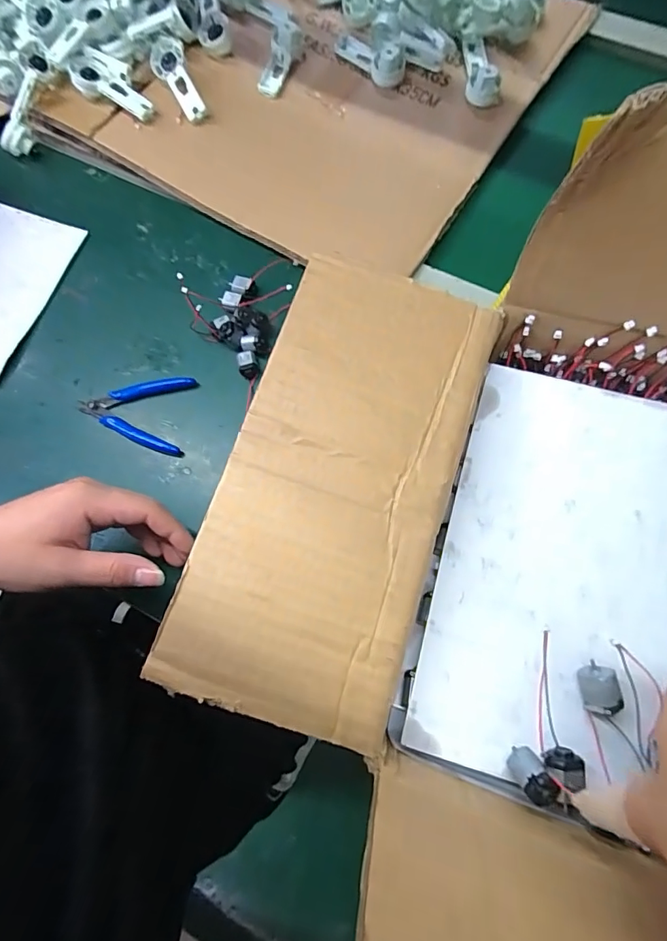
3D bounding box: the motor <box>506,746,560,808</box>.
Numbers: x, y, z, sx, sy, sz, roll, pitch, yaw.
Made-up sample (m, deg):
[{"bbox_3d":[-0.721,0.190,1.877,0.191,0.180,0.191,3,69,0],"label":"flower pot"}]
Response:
[{"bbox_3d":[0.104,0.159,0.245,0.016,0.015,0.029,-41,42,0],"label":"motor"}]

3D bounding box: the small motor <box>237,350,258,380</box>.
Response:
[{"bbox_3d":[-0.087,-0.105,0.472,0.018,0.011,0.030,-17,74,-3],"label":"small motor"}]

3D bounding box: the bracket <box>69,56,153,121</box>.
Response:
[{"bbox_3d":[-0.246,-0.418,0.519,0.093,0.017,0.029,29,76,-4],"label":"bracket"}]

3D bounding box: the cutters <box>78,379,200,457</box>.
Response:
[{"bbox_3d":[-0.201,-0.058,0.469,0.114,0.008,0.077,6,74,4],"label":"cutters"}]

